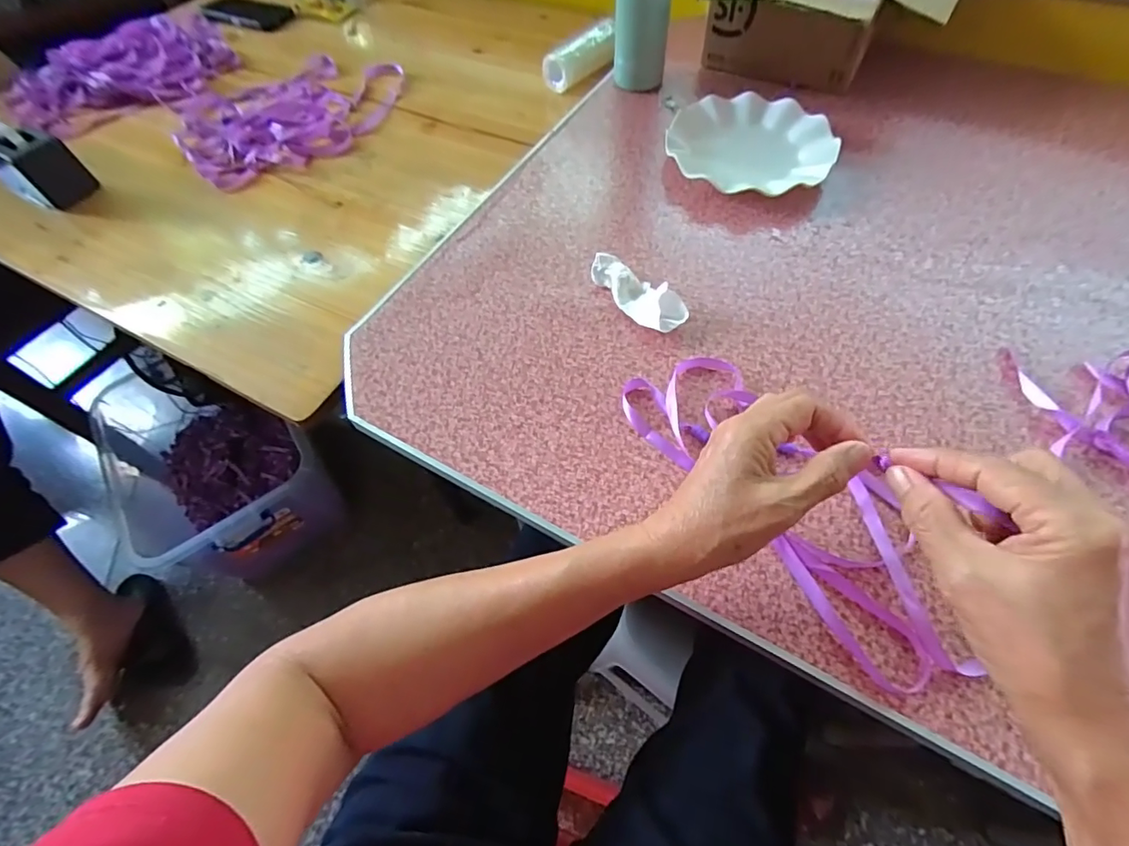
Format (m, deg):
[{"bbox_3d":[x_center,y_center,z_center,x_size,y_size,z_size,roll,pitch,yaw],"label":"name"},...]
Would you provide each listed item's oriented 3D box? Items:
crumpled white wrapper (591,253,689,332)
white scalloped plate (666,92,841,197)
[{"bbox_3d":[0.068,-0.122,0.479,0.035,0.024,0.104,-36,64,-17],"label":"crumpled white wrapper"},{"bbox_3d":[0.212,-0.315,0.586,0.177,0.028,0.177,-1,59,2],"label":"white scalloped plate"}]

